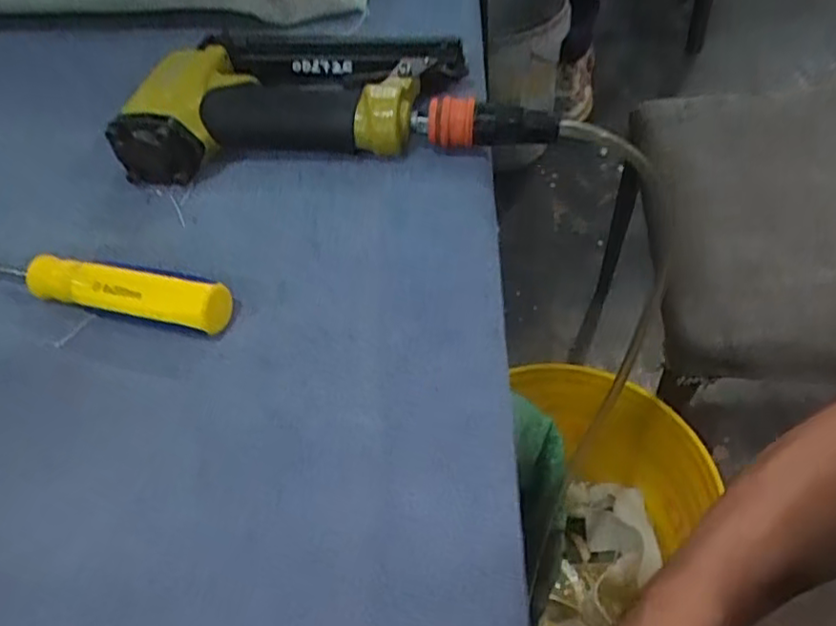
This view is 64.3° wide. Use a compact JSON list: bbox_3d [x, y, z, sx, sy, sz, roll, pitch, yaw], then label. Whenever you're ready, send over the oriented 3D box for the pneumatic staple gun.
[{"bbox_3d":[-0.049,-0.145,0.430,0.249,0.037,0.138,-2,52,6],"label":"pneumatic staple gun"}]

